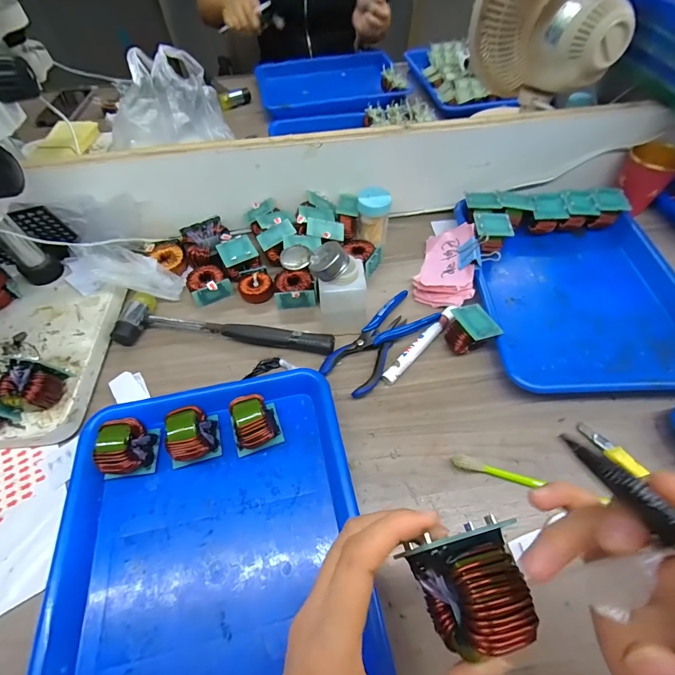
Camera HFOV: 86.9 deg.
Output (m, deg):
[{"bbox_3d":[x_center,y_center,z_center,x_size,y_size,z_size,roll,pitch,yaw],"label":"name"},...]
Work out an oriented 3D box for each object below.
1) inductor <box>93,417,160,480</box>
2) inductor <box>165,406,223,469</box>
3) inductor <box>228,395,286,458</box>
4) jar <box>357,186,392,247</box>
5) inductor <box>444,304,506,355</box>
[{"bbox_3d":[-0.198,0.104,0.333,0.043,0.046,0.045,-5,55,-1],"label":"inductor"},{"bbox_3d":[-0.142,0.095,0.344,0.045,0.046,0.042,-14,56,-7],"label":"inductor"},{"bbox_3d":[-0.082,0.084,0.349,0.046,0.048,0.042,-19,57,-10],"label":"inductor"},{"bbox_3d":[0.051,-0.169,0.504,0.043,0.069,0.039,4,56,5],"label":"jar"},{"bbox_3d":[0.148,-0.008,0.405,0.051,0.046,0.052,-21,57,-12],"label":"inductor"}]

